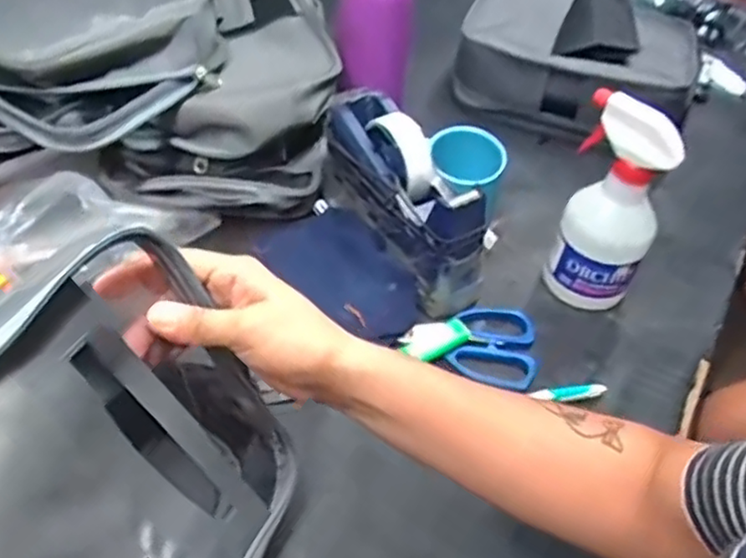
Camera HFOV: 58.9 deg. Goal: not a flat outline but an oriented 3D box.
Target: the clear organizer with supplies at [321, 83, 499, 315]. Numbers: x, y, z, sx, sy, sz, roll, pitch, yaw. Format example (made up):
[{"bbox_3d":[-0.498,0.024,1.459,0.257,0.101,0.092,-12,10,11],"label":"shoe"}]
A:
[{"bbox_3d":[0.029,-0.080,0.608,0.071,0.114,0.207,-25,56,-25],"label":"clear organizer with supplies"}]

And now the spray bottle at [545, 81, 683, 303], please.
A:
[{"bbox_3d":[0.207,-0.069,0.572,0.080,0.184,0.100,14,48,8],"label":"spray bottle"}]

